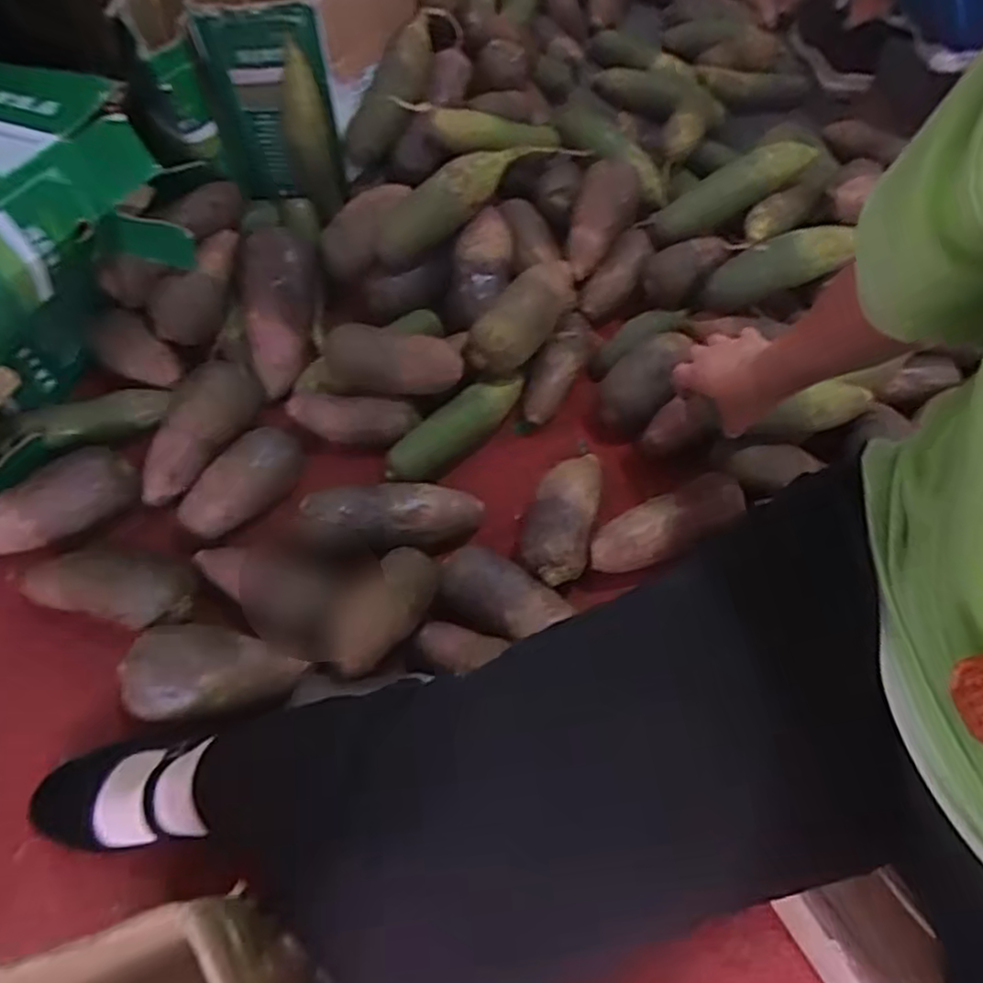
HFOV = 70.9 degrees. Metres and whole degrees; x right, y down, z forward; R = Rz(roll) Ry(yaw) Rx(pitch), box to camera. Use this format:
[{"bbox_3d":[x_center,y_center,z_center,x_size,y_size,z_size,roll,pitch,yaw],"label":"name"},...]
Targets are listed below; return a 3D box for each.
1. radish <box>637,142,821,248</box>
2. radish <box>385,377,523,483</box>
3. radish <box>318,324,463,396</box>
[{"bbox_3d":[0.285,-0.363,0.828,0.207,0.055,0.054,-25,63,13],"label":"radish"},{"bbox_3d":[-0.041,-0.069,0.758,0.055,0.041,0.176,42,67,18],"label":"radish"},{"bbox_3d":[-0.103,-0.144,0.734,0.143,0.050,0.063,5,61,0],"label":"radish"}]

